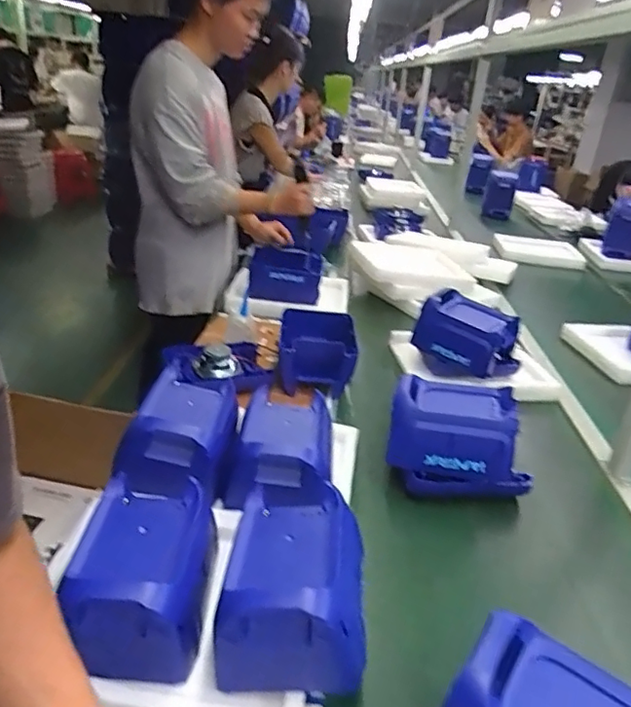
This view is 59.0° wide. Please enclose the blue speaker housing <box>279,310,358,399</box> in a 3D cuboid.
[{"bbox_3d":[0.001,-0.012,1.273,0.169,0.093,0.217,6,27,-4],"label":"blue speaker housing"}]

